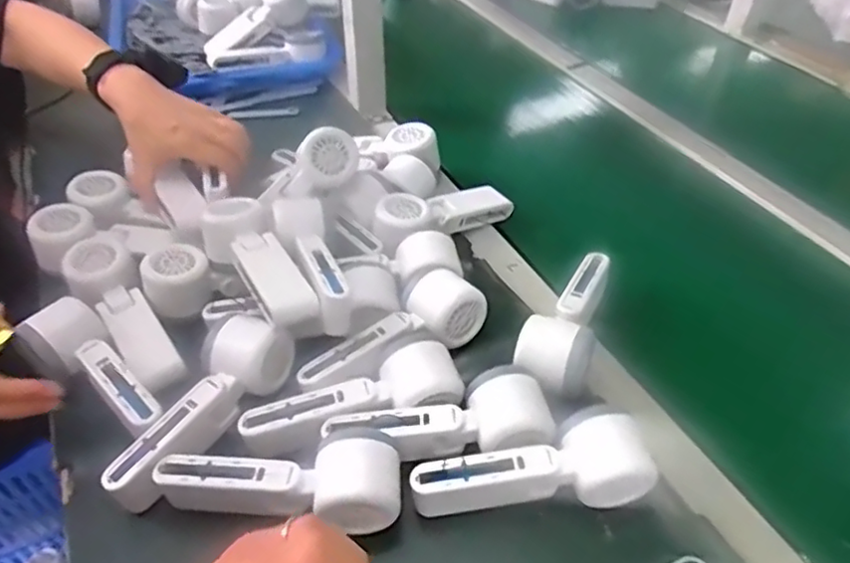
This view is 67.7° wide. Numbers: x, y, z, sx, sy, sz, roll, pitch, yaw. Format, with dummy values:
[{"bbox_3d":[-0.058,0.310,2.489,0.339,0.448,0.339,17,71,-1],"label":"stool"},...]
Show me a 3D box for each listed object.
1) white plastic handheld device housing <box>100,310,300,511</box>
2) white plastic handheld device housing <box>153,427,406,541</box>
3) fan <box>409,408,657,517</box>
[{"bbox_3d":[-0.165,0.091,0.474,0.054,0.047,0.164,21,47,20],"label":"white plastic handheld device housing"},{"bbox_3d":[-0.099,0.138,0.431,0.164,0.044,0.057,-3,43,-4],"label":"white plastic handheld device housing"},{"bbox_3d":[0.072,0.133,0.441,0.163,0.052,0.048,-6,43,-7],"label":"fan"}]

